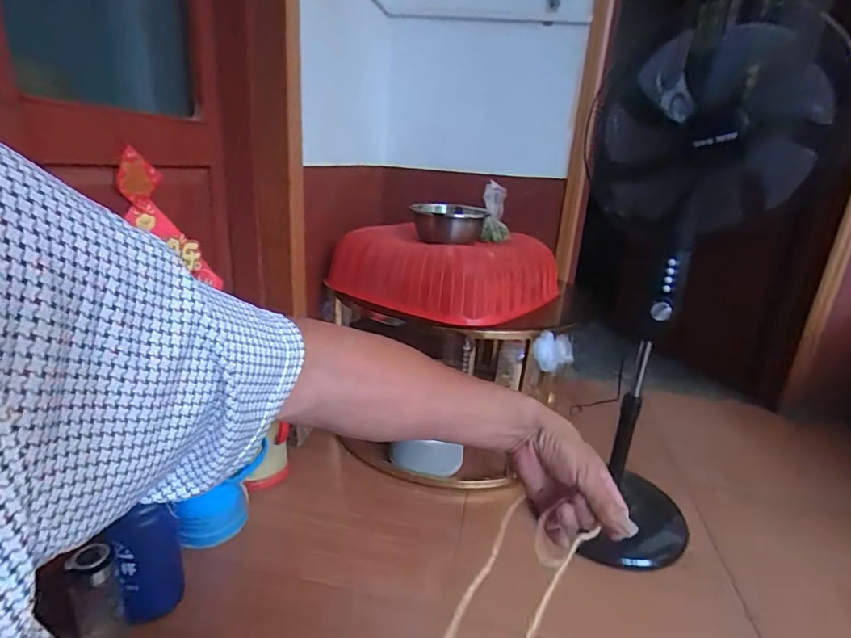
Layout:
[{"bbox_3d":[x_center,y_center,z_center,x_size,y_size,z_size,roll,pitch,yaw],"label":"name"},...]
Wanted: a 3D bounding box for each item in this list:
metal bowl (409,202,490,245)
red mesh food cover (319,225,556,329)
[{"bbox_3d":[0.067,-0.279,1.357,0.212,0.096,0.264,2,19,-6],"label":"metal bowl"},{"bbox_3d":[0.104,-0.151,1.372,0.533,0.185,0.474,17,22,32],"label":"red mesh food cover"}]

